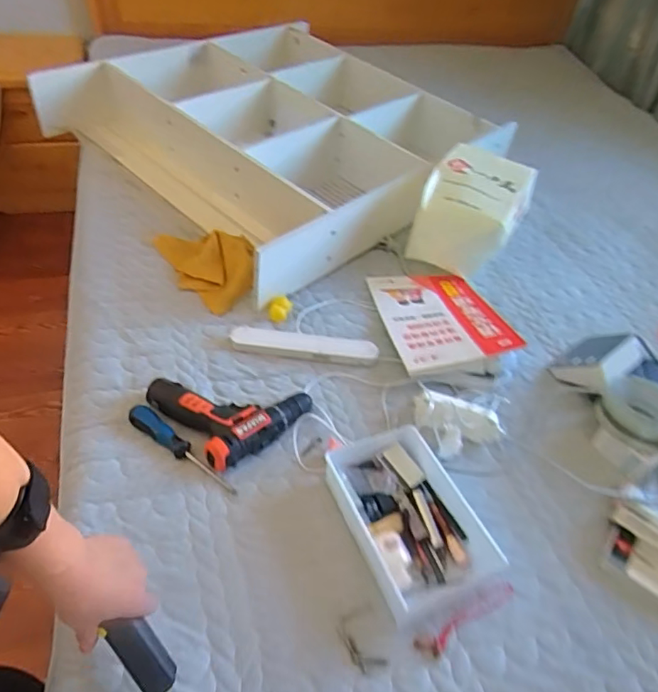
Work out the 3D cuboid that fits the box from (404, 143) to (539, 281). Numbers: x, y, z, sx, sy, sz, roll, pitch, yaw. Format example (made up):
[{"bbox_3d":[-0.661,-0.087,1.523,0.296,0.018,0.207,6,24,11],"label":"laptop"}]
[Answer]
[{"bbox_3d":[0.300,-0.282,1.112,0.189,0.170,0.255,25,49,18],"label":"box"}]

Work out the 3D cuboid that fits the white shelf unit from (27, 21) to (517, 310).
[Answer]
[{"bbox_3d":[-0.147,-0.560,1.279,0.871,0.153,0.779,36,53,26],"label":"white shelf unit"}]

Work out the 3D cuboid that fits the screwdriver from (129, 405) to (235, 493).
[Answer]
[{"bbox_3d":[-0.205,0.144,0.733,0.194,0.025,0.030,27,50,19],"label":"screwdriver"}]

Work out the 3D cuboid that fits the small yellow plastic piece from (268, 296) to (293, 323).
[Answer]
[{"bbox_3d":[-0.093,-0.070,0.960,0.037,0.027,0.044,21,48,14],"label":"small yellow plastic piece"}]

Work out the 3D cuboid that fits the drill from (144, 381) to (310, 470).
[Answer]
[{"bbox_3d":[-0.150,0.085,0.793,0.181,0.055,0.177,-34,58,-32],"label":"drill"}]

